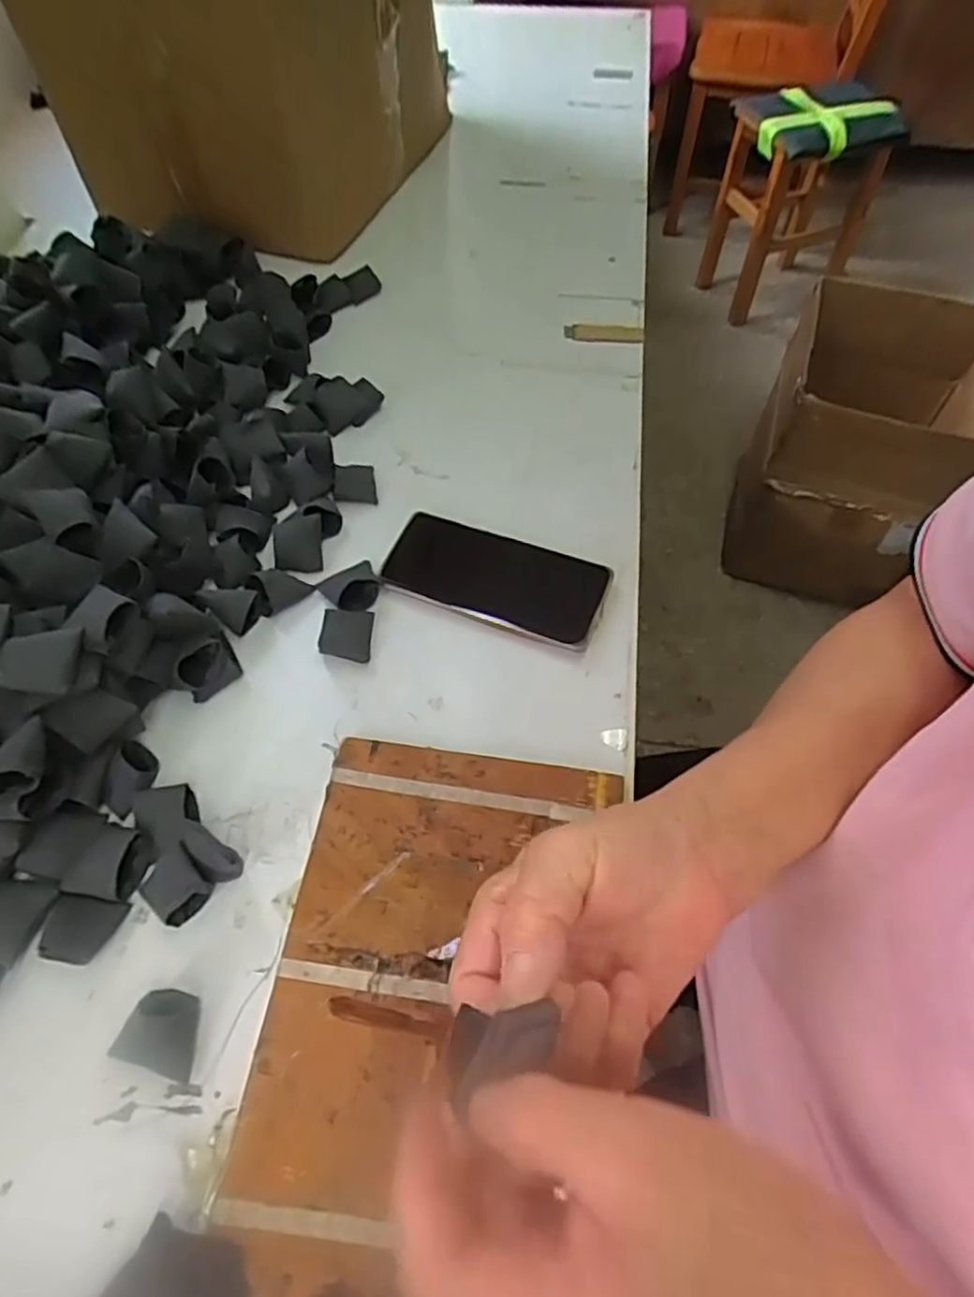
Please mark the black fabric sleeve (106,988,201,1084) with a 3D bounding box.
[{"bbox_3d":[-0.167,0.197,0.355,0.039,0.012,0.036,14,60,8],"label":"black fabric sleeve"}]

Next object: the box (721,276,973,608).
[{"bbox_3d":[0.703,-0.364,1.323,0.374,0.457,0.410,18,60,12],"label":"box"}]

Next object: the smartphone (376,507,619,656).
[{"bbox_3d":[0.007,-0.053,0.504,0.156,0.015,0.078,19,61,11],"label":"smartphone"}]

